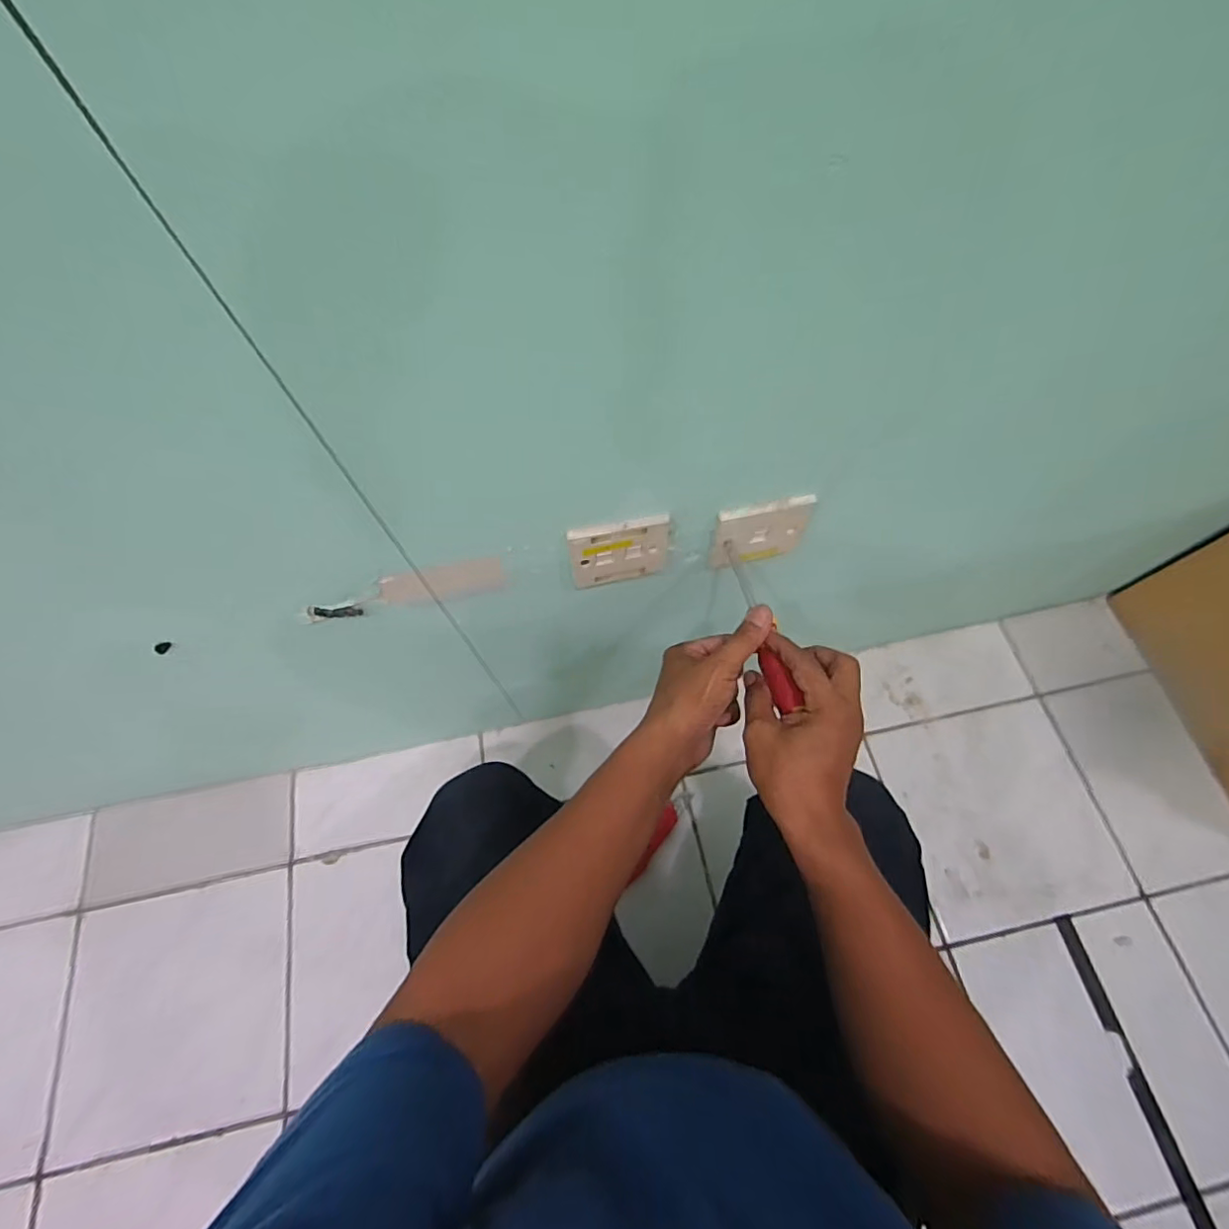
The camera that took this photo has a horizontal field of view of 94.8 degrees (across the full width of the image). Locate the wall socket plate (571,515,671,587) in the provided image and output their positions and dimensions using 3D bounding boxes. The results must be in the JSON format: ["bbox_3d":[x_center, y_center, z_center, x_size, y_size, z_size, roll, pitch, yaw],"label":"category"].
[{"bbox_3d":[0.005,-0.053,0.491,0.085,0.090,0.014,-12,67,-4],"label":"wall socket plate"}]

